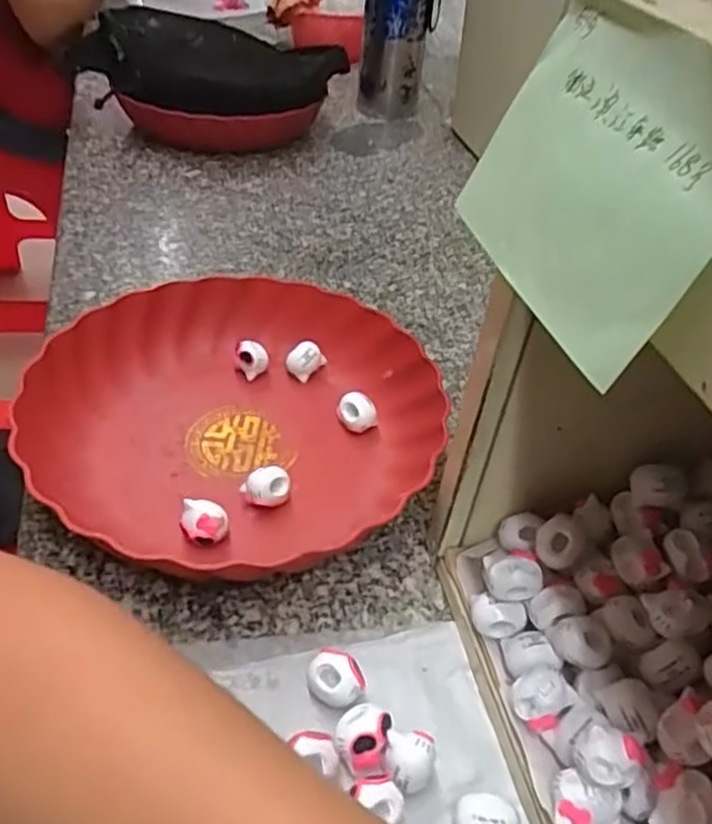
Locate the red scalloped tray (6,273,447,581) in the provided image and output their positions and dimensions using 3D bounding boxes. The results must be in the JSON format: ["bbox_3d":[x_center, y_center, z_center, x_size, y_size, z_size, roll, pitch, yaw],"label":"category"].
[{"bbox_3d":[-0.069,0.001,0.422,0.236,0.045,0.239,34,48,27],"label":"red scalloped tray"}]

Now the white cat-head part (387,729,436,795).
[{"bbox_3d":[0.024,0.149,0.290,0.022,0.025,0.021,0,42,-7],"label":"white cat-head part"}]

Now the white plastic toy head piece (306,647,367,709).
[{"bbox_3d":[-0.009,0.123,0.316,0.026,0.023,0.021,12,42,6],"label":"white plastic toy head piece"}]

